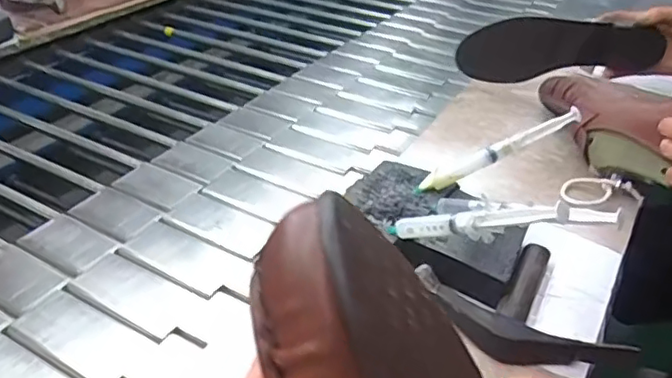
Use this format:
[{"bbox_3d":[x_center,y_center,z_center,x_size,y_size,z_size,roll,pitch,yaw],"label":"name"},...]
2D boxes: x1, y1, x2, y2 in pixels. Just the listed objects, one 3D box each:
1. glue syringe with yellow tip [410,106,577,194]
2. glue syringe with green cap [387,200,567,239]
[{"bbox_3d":[0.150,-0.034,0.572,0.163,0.020,0.013,-27,36,6],"label":"glue syringe with yellow tip"},{"bbox_3d":[0.097,0.025,0.464,0.162,0.017,0.016,-11,17,48],"label":"glue syringe with green cap"}]

